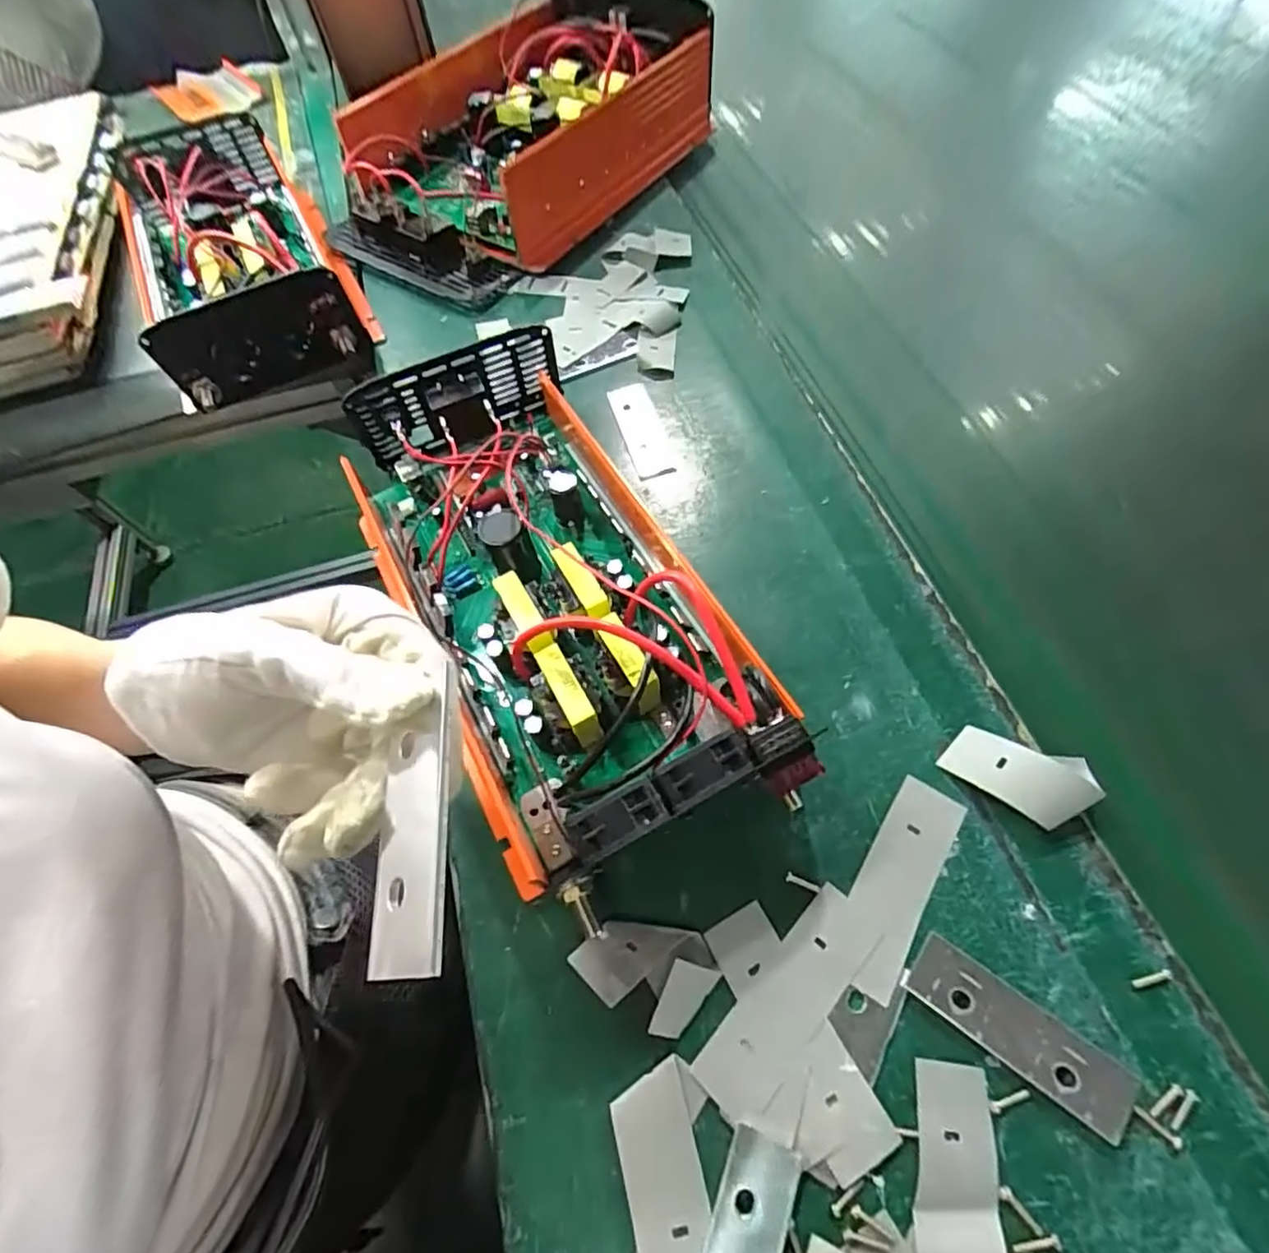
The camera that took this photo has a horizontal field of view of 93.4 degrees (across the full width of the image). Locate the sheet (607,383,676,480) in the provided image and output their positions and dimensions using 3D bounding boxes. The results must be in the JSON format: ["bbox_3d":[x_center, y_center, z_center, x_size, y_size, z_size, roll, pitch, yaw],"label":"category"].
[{"bbox_3d":[0.005,-0.133,0.408,0.025,0.011,0.086,-18,66,1],"label":"sheet"}]

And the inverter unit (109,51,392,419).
[{"bbox_3d":[-0.329,-0.304,0.490,0.145,0.078,0.305,-29,64,-12],"label":"inverter unit"}]

